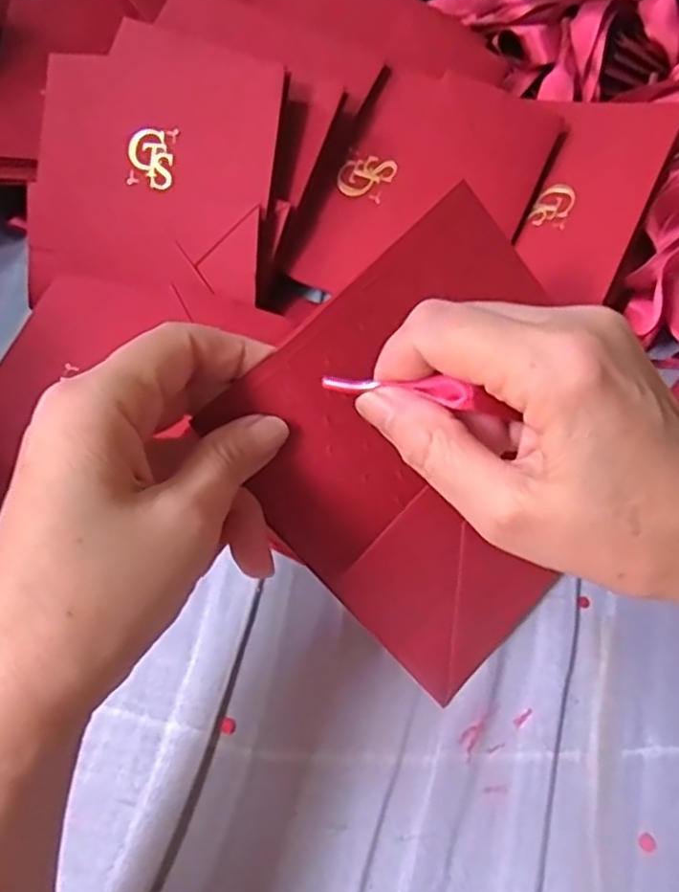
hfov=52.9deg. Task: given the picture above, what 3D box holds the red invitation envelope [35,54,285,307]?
[{"bbox_3d":[-0.101,-0.146,0.366,0.135,0.005,0.120,8,89,12],"label":"red invitation envelope"}]

